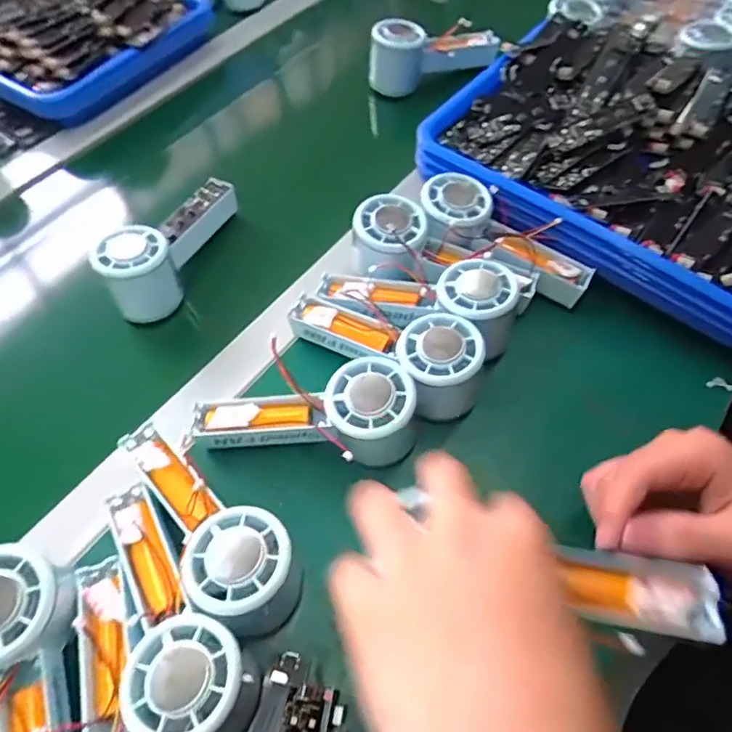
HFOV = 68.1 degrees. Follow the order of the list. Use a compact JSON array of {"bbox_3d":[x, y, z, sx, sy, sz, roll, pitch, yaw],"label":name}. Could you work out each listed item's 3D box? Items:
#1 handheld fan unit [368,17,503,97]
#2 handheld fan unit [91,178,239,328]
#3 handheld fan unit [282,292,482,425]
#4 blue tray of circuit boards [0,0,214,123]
[{"bbox_3d":[0.074,-0.359,0.612,0.158,0.056,0.055,-22,59,-12],"label":"handheld fan unit"},{"bbox_3d":[-0.167,-0.110,0.463,0.046,0.067,0.152,16,59,12],"label":"handheld fan unit"},{"bbox_3d":[0.014,-0.009,0.398,0.152,0.058,0.058,20,59,28],"label":"handheld fan unit"},{"bbox_3d":[-0.372,-0.413,0.644,0.303,0.054,0.254,29,62,18],"label":"blue tray of circuit boards"}]

